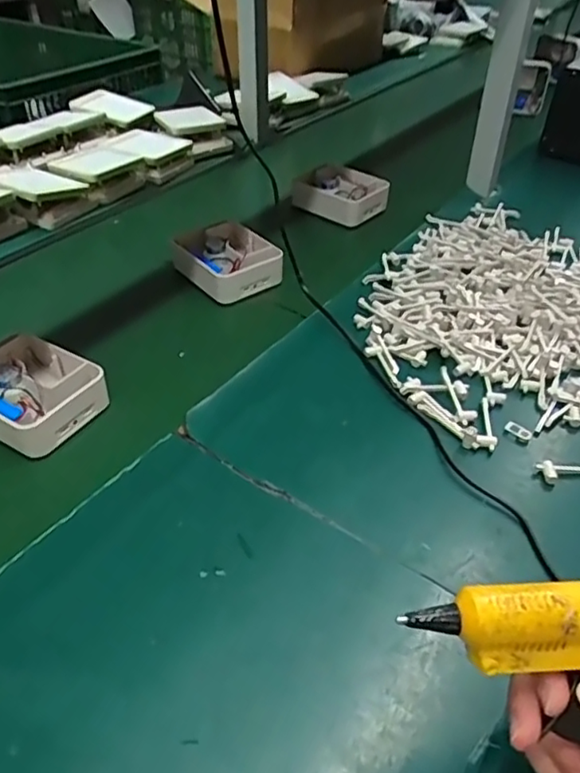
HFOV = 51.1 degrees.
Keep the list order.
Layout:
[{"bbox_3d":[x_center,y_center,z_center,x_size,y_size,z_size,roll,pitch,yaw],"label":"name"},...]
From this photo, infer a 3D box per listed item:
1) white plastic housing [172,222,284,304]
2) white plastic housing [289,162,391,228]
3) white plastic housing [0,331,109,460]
[{"bbox_3d":[-0.074,-0.158,0.769,0.110,0.041,0.136,-26,48,-27],"label":"white plastic housing"},{"bbox_3d":[0.078,-0.295,0.929,0.125,0.042,0.103,32,51,30],"label":"white plastic housing"},{"bbox_3d":[-0.248,0.005,0.579,0.124,0.042,0.104,24,47,24],"label":"white plastic housing"}]

